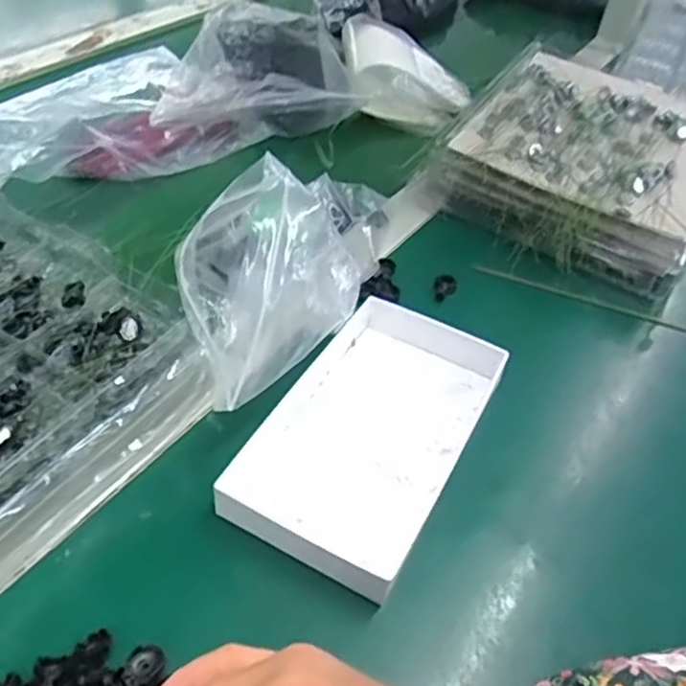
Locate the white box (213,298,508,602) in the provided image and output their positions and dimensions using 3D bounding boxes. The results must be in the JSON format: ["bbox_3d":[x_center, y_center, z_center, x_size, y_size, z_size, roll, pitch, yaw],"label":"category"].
[{"bbox_3d":[0.014,0.048,0.389,0.104,0.026,0.177,23,47,17],"label":"white box"}]

